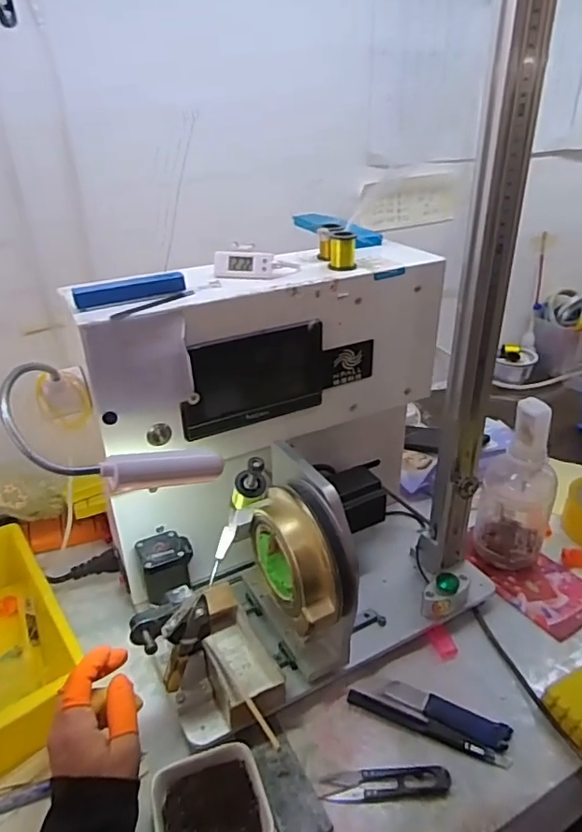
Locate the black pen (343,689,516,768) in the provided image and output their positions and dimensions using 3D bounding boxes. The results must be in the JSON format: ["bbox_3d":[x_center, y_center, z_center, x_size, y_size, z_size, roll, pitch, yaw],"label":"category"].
[{"bbox_3d":[0.117,0.269,0.484,0.138,0.007,0.013,12,33,21],"label":"black pen"}]

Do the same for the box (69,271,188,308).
[{"bbox_3d":[-0.126,-0.099,0.440,0.084,0.015,0.012,-15,33,-23],"label":"box"}]

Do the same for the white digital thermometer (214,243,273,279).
[{"bbox_3d":[-0.042,-0.136,0.491,0.050,0.026,0.016,-3,30,-2],"label":"white digital thermometer"}]

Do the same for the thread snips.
[{"bbox_3d":[0.076,0.289,0.443,0.099,0.010,0.023,-3,30,-4],"label":"thread snips"}]

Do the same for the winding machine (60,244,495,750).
[{"bbox_3d":[0.023,0.052,0.515,0.345,0.325,0.209,-19,35,-28],"label":"winding machine"}]

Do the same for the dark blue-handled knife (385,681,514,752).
[{"bbox_3d":[0.137,0.262,0.493,0.106,0.005,0.024,14,33,24],"label":"dark blue-handled knife"}]

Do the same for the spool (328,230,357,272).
[{"bbox_3d":[0.048,-0.154,0.515,0.025,0.034,0.025,2,30,6],"label":"spool"}]

